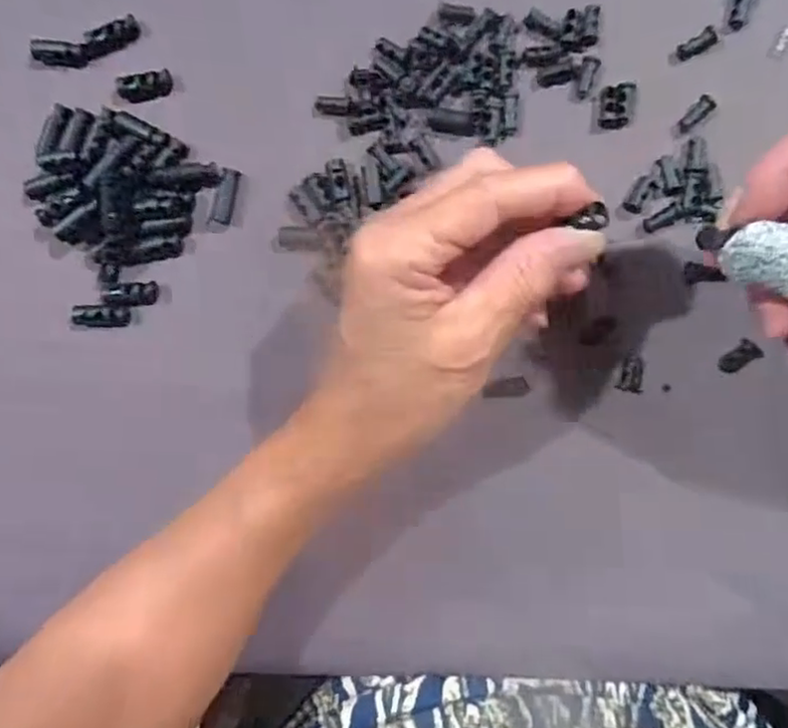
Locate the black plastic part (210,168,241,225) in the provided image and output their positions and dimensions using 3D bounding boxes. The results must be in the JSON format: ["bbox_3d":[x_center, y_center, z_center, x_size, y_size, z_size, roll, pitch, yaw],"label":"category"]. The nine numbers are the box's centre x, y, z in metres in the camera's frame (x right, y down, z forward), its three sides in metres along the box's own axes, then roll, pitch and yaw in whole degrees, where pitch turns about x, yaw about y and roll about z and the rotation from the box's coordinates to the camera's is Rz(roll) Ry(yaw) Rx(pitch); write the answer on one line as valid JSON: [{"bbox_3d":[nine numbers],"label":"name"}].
[{"bbox_3d":[-0.076,-0.076,0.293,0.008,0.007,0.025,13,90,3],"label":"black plastic part"}]

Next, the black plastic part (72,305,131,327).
[{"bbox_3d":[-0.134,-0.022,0.297,0.022,0.011,0.009,3,89,3],"label":"black plastic part"}]

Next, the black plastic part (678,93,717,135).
[{"bbox_3d":[0.133,-0.110,0.285,0.008,0.004,0.018,43,107,2],"label":"black plastic part"}]

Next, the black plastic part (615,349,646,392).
[{"bbox_3d":[0.106,0.004,0.286,0.011,0.004,0.017,8,89,3],"label":"black plastic part"}]

